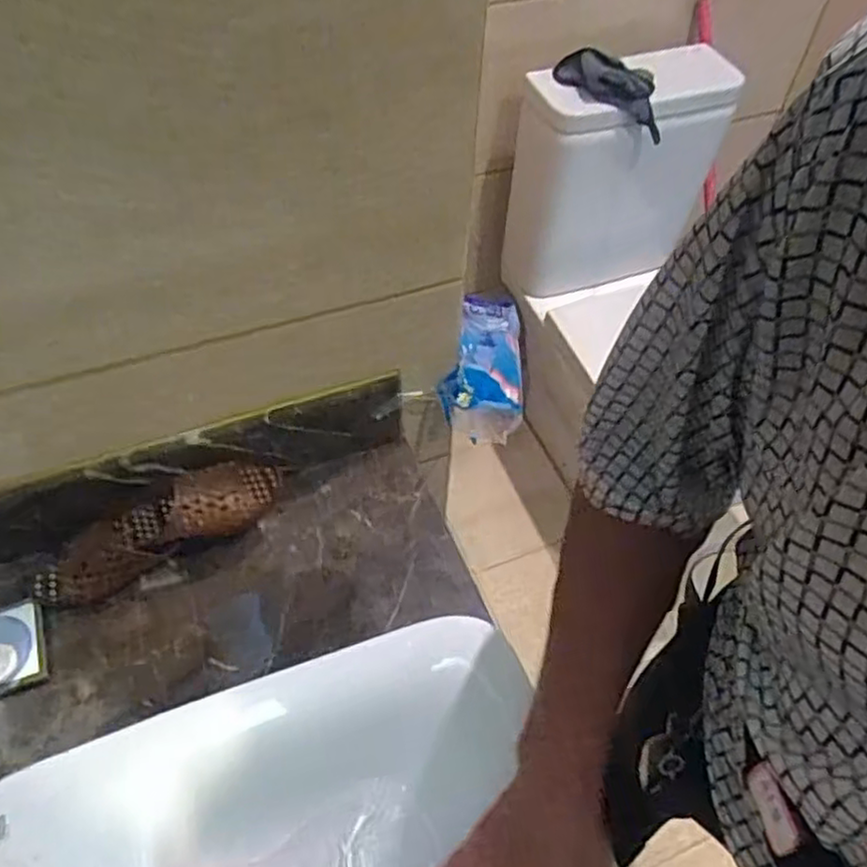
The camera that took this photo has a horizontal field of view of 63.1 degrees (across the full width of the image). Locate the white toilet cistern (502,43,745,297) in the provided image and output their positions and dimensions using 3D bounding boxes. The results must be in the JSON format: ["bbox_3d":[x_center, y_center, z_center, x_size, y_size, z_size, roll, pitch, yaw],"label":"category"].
[{"bbox_3d":[0.335,-0.449,1.313,0.374,0.441,0.135,-18,55,-15],"label":"white toilet cistern"}]

